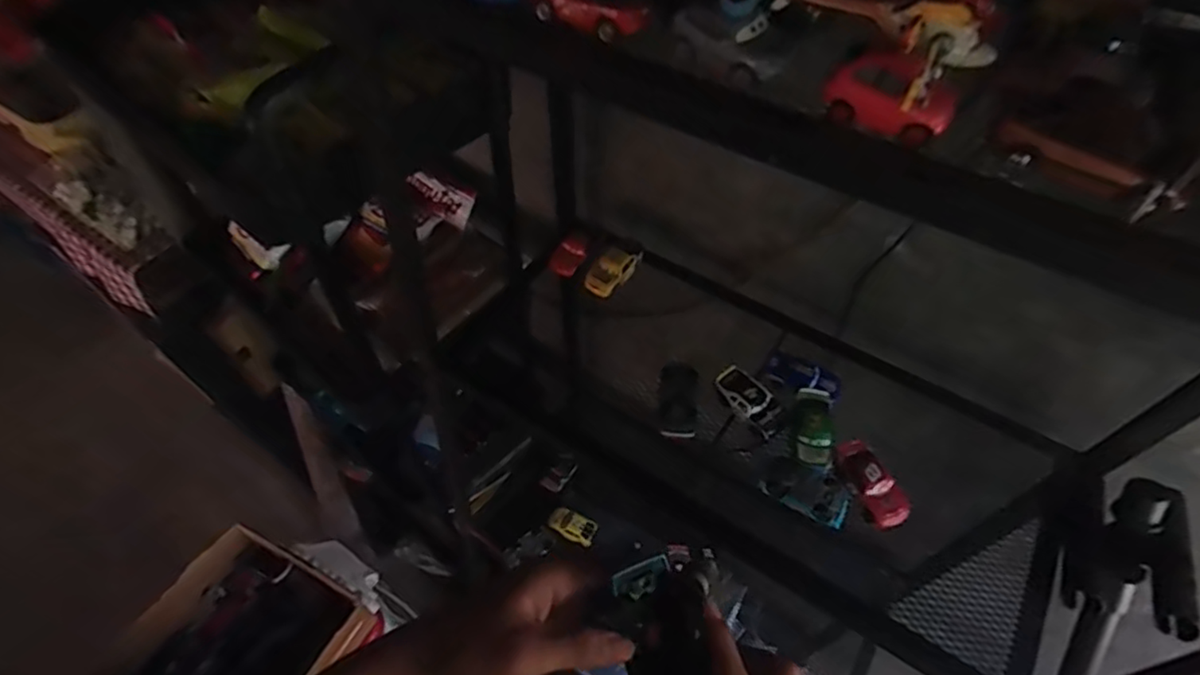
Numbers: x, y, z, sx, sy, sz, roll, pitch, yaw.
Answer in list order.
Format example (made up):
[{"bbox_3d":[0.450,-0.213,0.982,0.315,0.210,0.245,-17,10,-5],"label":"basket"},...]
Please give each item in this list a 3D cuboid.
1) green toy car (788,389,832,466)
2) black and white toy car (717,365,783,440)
[{"bbox_3d":[0.186,0.078,0.536,0.033,0.019,0.070,11,54,7],"label":"green toy car"},{"bbox_3d":[0.136,0.056,0.554,0.033,0.015,0.068,-36,62,-24],"label":"black and white toy car"}]

